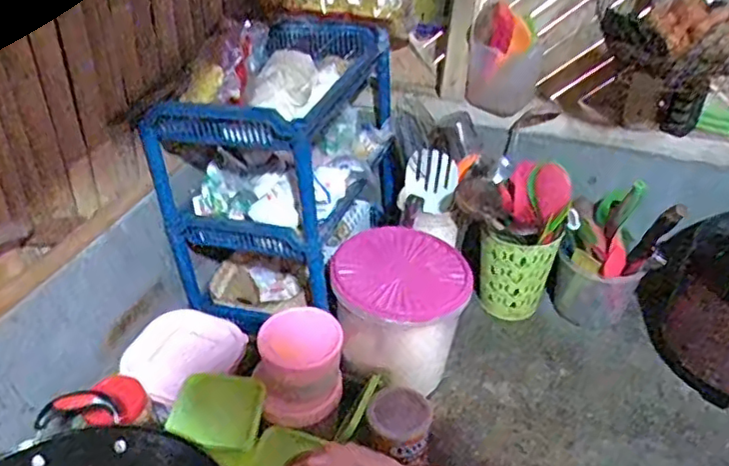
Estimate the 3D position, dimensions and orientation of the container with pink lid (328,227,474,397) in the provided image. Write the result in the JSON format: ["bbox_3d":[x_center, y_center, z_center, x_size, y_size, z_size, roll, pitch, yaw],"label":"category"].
[{"bbox_3d":[0.054,0.108,0.950,0.178,0.159,0.165,18,38,22],"label":"container with pink lid"}]

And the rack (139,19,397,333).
[{"bbox_3d":[-0.123,-0.111,1.056,0.270,0.396,0.384,13,37,15],"label":"rack"}]

